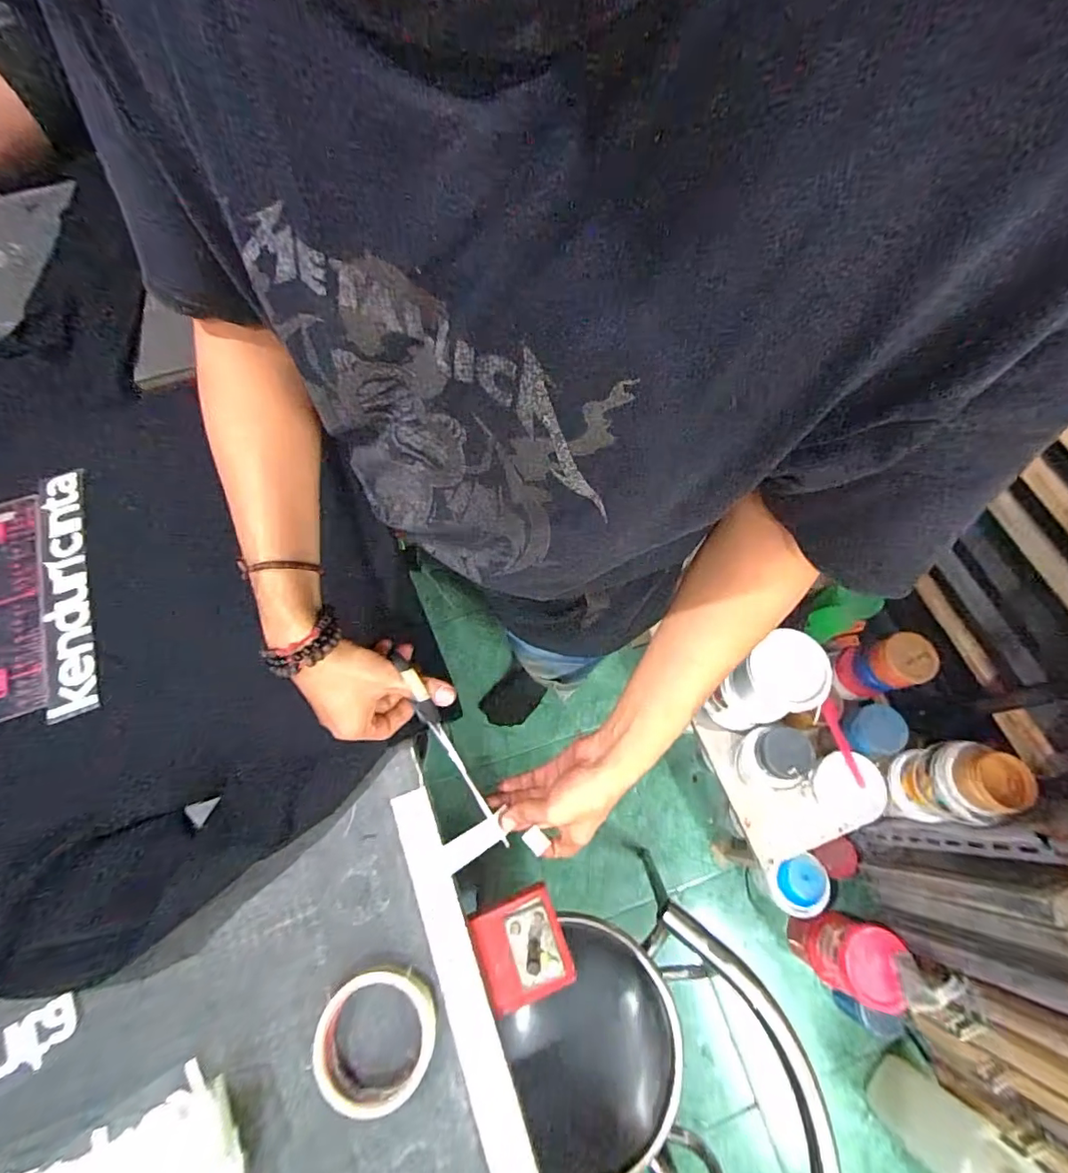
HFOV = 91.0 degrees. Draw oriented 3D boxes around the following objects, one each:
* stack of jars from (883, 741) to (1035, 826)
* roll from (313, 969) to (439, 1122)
[{"bbox_3d":[0.742,0.349,0.924,0.108,0.182,0.124,10,68,4],"label":"stack of jars"},{"bbox_3d":[-0.126,0.361,0.420,0.090,0.027,0.087,0,68,0],"label":"roll"}]

